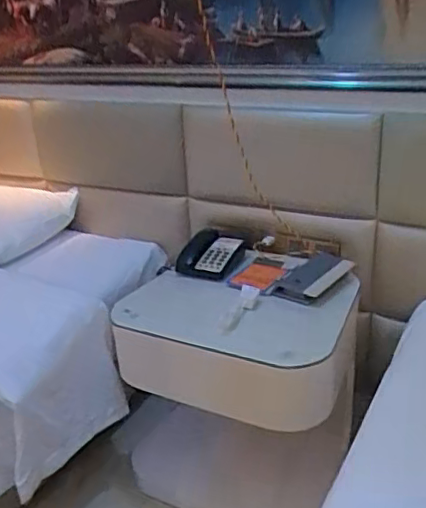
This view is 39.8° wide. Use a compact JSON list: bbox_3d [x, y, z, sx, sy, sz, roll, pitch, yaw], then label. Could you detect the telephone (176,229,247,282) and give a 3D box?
[{"bbox_3d":[-0.007,0.007,1.756,0.158,0.084,0.200,9,26,26],"label":"telephone"}]

